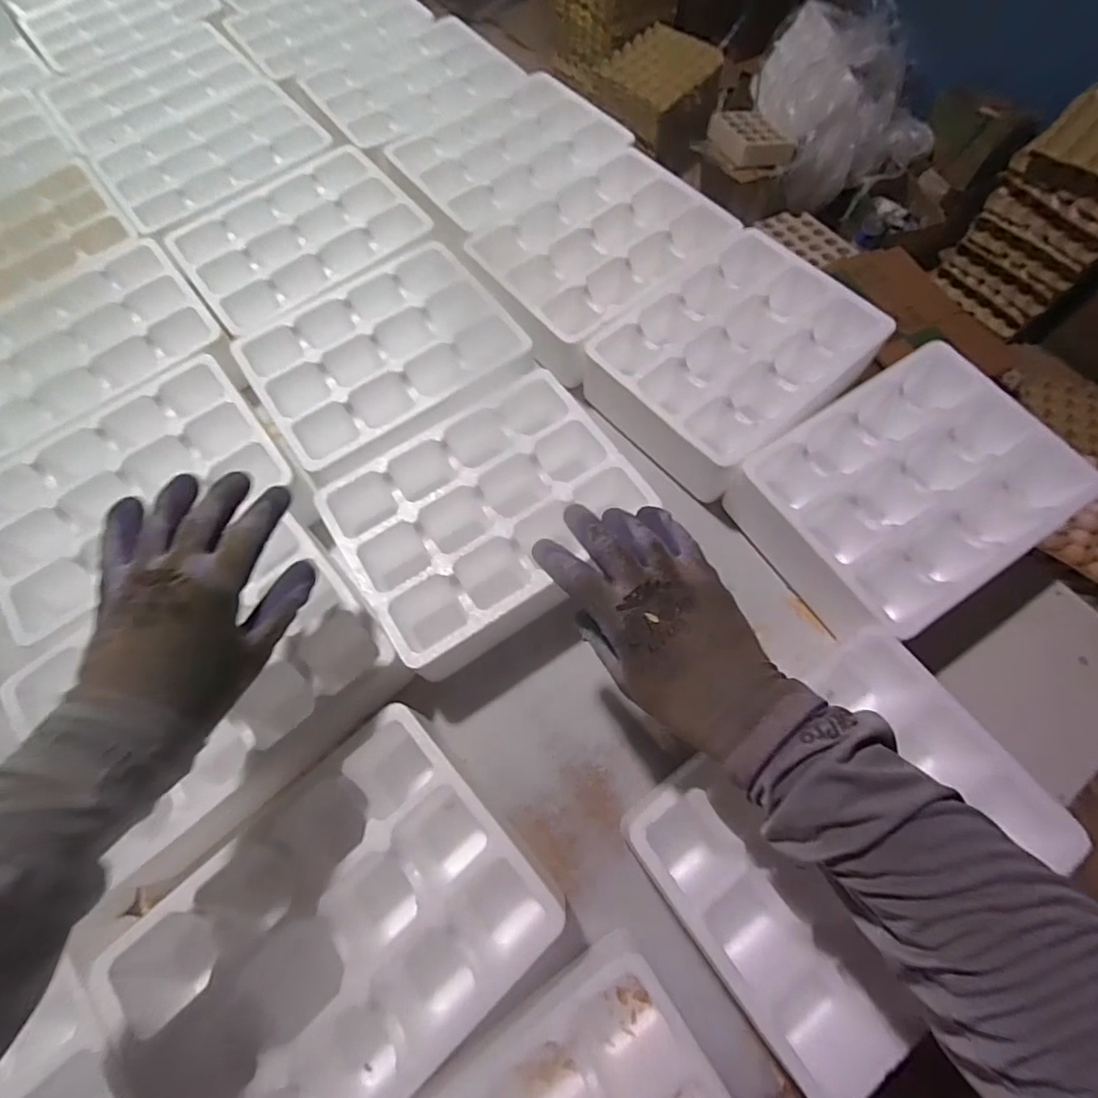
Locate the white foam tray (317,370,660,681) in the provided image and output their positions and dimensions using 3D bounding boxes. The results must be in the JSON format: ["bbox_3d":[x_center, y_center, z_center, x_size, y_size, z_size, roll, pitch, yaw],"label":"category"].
[{"bbox_3d":[-0.055,-0.028,0.493,0.241,0.063,0.184,-34,69,-11],"label":"white foam tray"}]

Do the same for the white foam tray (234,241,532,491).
[{"bbox_3d":[-0.159,-0.188,0.535,0.232,0.027,0.194,-31,69,-10],"label":"white foam tray"}]

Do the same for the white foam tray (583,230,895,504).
[{"bbox_3d":[0.177,-0.183,0.548,0.249,0.069,0.188,-39,72,-14],"label":"white foam tray"}]

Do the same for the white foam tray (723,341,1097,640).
[{"bbox_3d":[0.310,-0.053,0.485,0.244,0.065,0.180,-31,70,-11],"label":"white foam tray"}]

